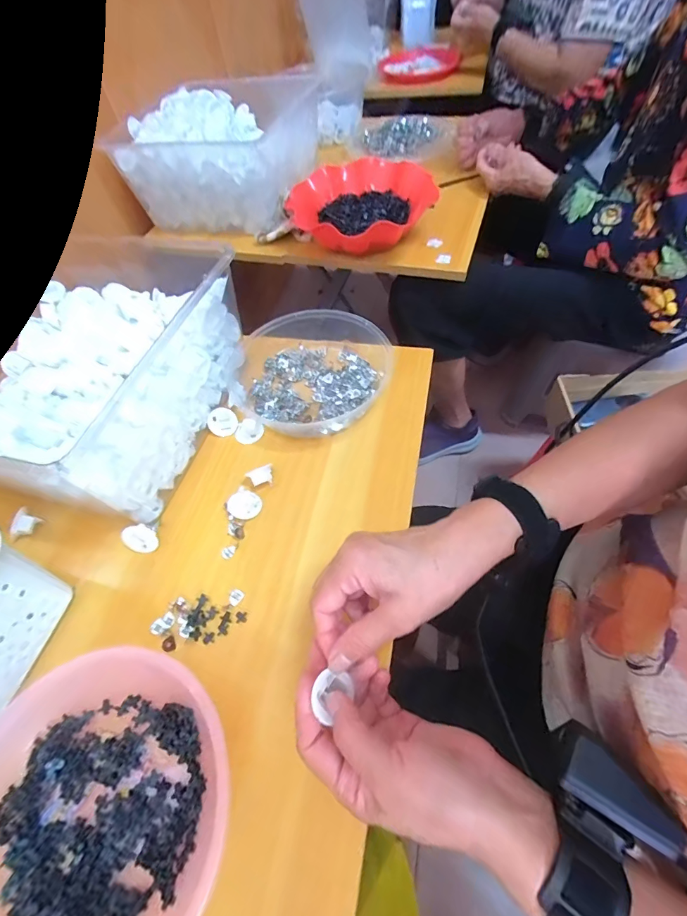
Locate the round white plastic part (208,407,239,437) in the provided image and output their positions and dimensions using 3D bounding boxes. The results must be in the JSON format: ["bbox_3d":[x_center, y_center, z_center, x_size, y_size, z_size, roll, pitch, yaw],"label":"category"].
[{"bbox_3d":[-0.140,-0.041,0.465,0.031,0.006,0.031,-28,101,-9],"label":"round white plastic part"}]

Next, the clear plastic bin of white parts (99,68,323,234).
[{"bbox_3d":[-0.201,-0.560,0.729,0.268,0.131,0.299,10,59,12],"label":"clear plastic bin of white parts"}]

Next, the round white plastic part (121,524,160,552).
[{"bbox_3d":[-0.199,0.079,0.392,0.029,0.030,0.010,-17,13,-15],"label":"round white plastic part"}]

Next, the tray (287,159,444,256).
[{"bbox_3d":[0.036,-0.406,0.649,0.211,0.063,0.183,22,63,19],"label":"tray"}]

